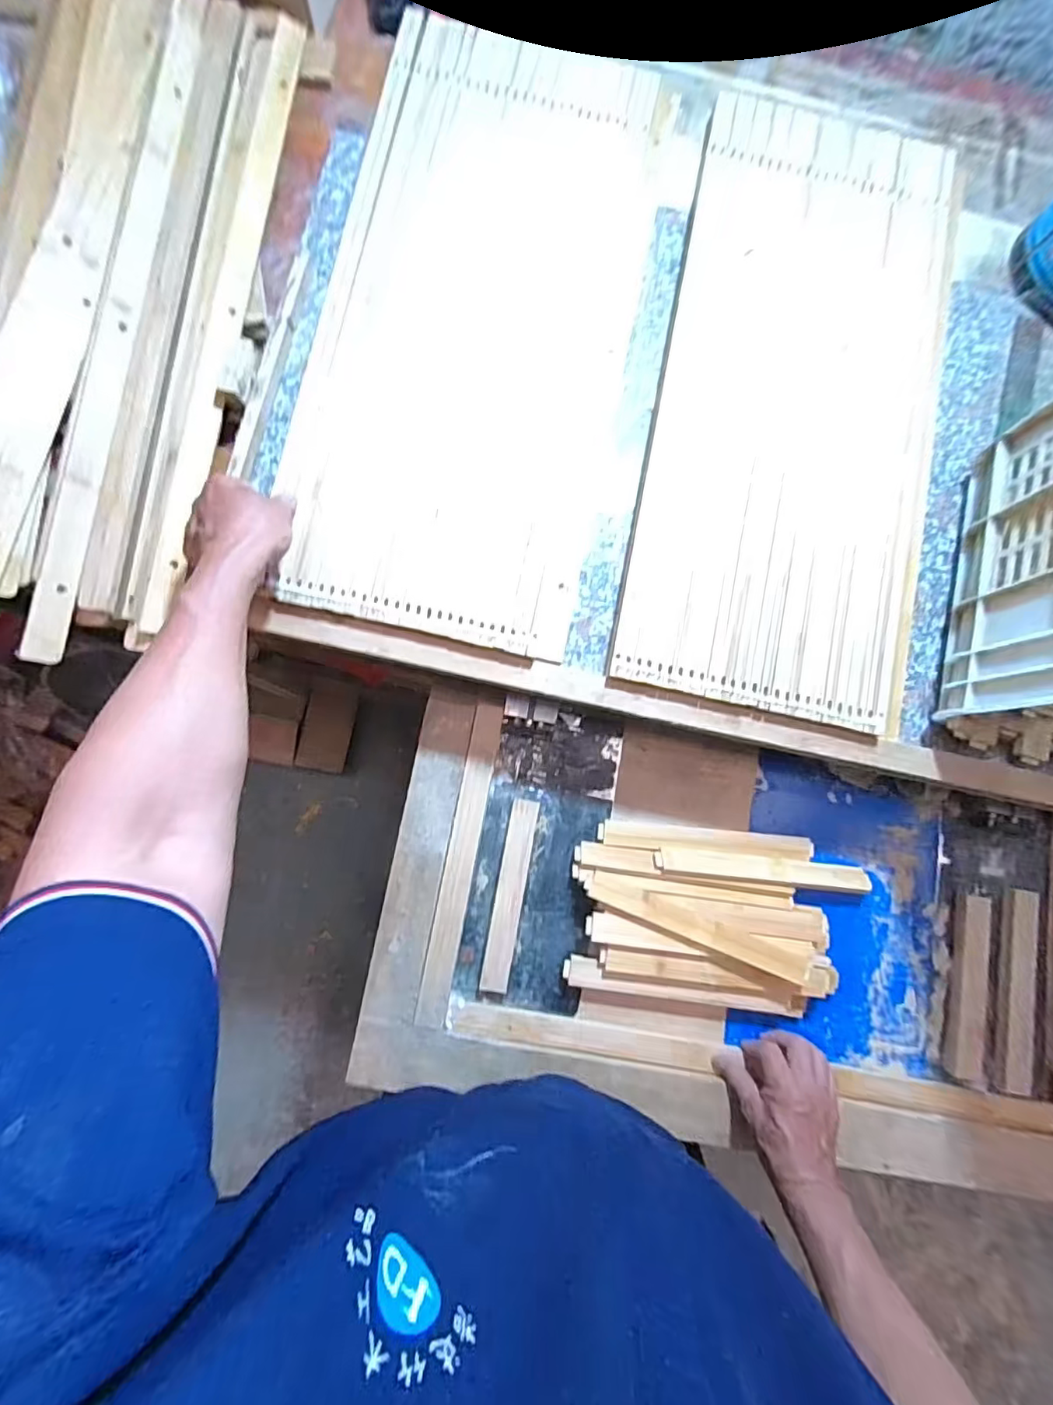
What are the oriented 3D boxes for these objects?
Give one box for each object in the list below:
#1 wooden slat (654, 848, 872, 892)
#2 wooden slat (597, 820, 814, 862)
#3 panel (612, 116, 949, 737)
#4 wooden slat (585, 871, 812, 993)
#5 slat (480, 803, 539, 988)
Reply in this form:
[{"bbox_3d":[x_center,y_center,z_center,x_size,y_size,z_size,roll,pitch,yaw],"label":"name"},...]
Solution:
[{"bbox_3d":[0.273,0.192,0.614,0.251,0.010,0.030,7,70,-4],"label":"wooden slat"},{"bbox_3d":[0.210,0.160,0.623,0.249,0.014,0.028,5,82,-3],"label":"wooden slat"},{"bbox_3d":[0.297,-0.327,0.573,0.303,0.021,0.677,11,82,-2],"label":"panel"},{"bbox_3d":[0.189,0.247,0.584,0.256,0.012,0.037,24,72,-1],"label":"wooden slat"},{"bbox_3d":[-0.018,0.215,0.604,0.032,0.015,0.206,11,82,-3],"label":"slat"}]

